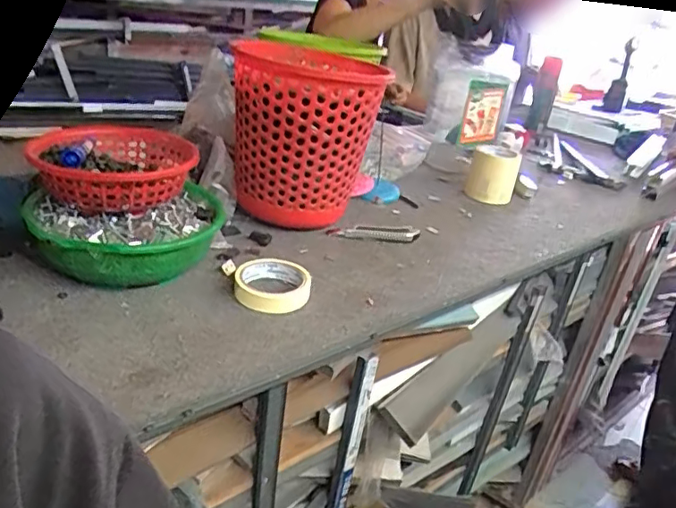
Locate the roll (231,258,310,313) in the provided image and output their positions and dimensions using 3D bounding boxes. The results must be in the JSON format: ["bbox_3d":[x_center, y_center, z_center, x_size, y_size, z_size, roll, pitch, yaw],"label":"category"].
[{"bbox_3d":[-0.082,0.038,0.724,0.093,0.032,0.090,7,25,-3],"label":"roll"}]

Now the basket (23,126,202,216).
[{"bbox_3d":[-0.277,-0.110,0.734,0.181,0.071,0.206,-1,27,-19],"label":"basket"}]

